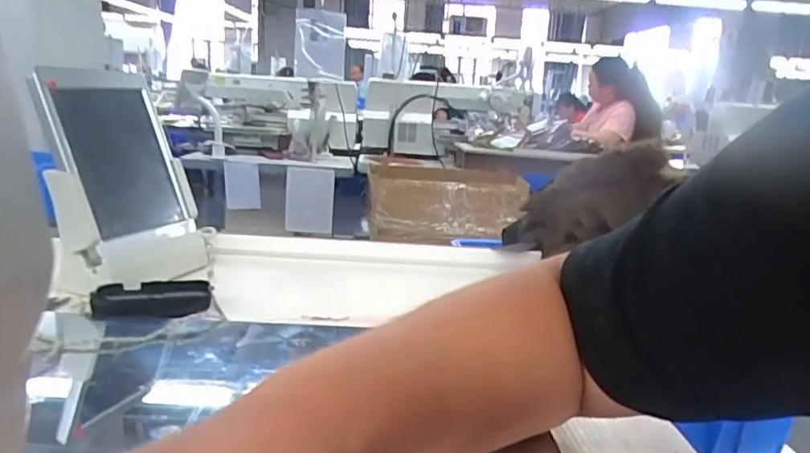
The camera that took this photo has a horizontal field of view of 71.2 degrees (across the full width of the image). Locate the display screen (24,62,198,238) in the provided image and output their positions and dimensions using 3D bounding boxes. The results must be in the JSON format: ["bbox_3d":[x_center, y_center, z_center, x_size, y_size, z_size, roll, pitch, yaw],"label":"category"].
[{"bbox_3d":[-0.329,-0.081,0.664,0.027,0.202,0.151,-11,12,24],"label":"display screen"}]

